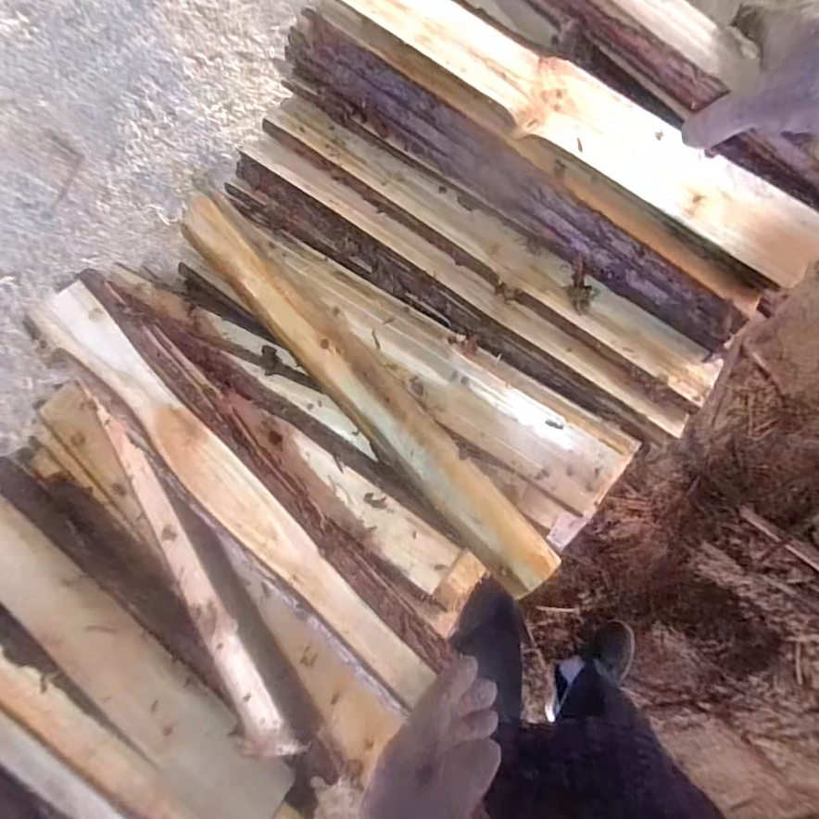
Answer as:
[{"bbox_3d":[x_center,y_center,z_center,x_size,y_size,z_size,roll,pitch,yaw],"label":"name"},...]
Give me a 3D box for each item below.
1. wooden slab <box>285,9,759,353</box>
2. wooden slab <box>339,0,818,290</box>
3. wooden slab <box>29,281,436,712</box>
[{"bbox_3d":[0.088,-0.214,0.479,0.485,0.023,0.066,36,121,8],"label":"wooden slab"},{"bbox_3d":[0.128,-0.263,0.449,0.490,0.017,0.064,35,127,8],"label":"wooden slab"},{"bbox_3d":[-0.154,0.072,0.452,0.052,0.026,0.461,-45,84,3],"label":"wooden slab"}]

